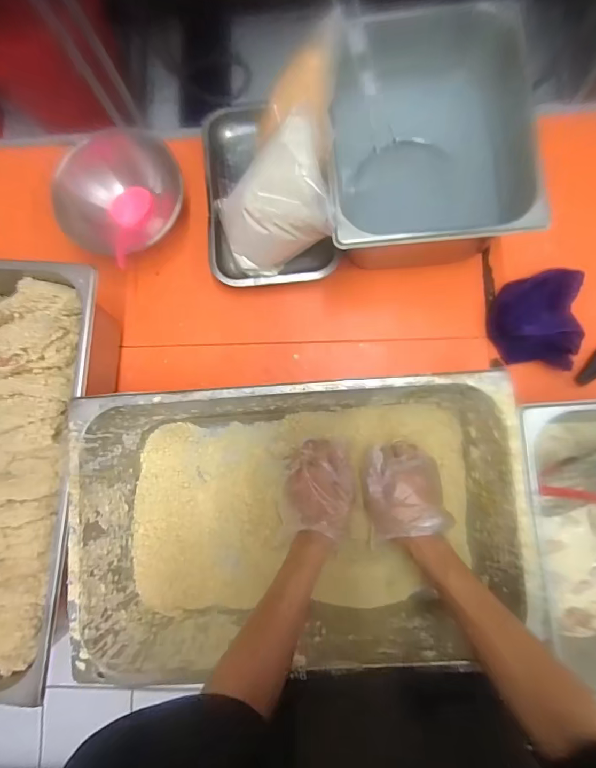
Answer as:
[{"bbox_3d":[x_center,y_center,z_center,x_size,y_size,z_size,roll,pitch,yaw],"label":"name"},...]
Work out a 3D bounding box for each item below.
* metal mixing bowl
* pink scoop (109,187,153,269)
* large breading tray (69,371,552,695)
[{"bbox_3d":[-0.276,-0.293,0.655,0.194,0.066,0.184,-17,83,2],"label":"metal mixing bowl"},{"bbox_3d":[-0.273,-0.250,0.673,0.053,0.030,0.138,12,84,5],"label":"pink scoop"},{"bbox_3d":[0.002,0.168,0.554,0.520,0.152,0.316,-4,83,3],"label":"large breading tray"}]

